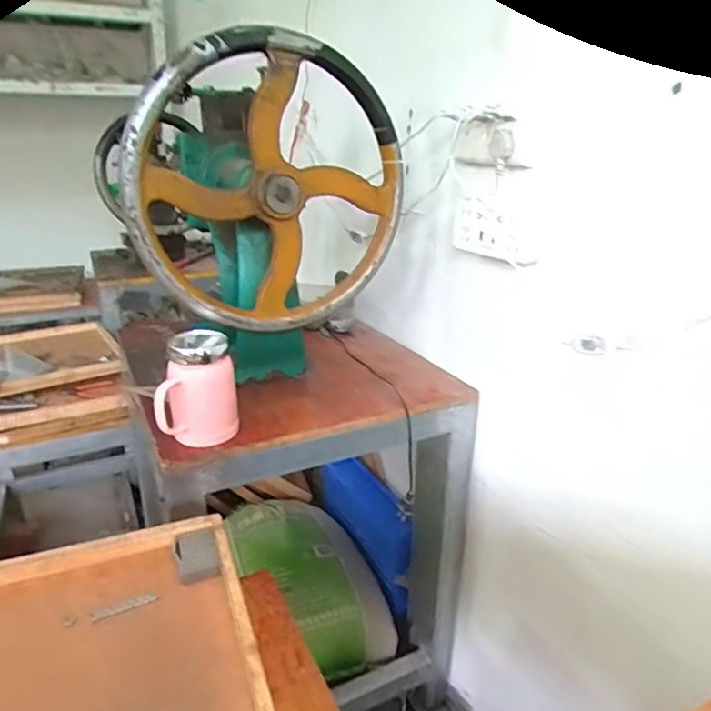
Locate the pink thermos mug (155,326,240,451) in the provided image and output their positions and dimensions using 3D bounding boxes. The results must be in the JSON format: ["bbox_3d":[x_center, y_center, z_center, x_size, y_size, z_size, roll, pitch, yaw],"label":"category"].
[{"bbox_3d":[-0.213,0.049,0.741,0.100,0.161,0.068,-6,22,-15],"label":"pink thermos mug"}]

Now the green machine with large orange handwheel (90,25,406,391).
[{"bbox_3d":[-0.169,-0.208,0.873,0.385,0.468,0.286,-12,24,-29],"label":"green machine with large orange handwheel"}]

